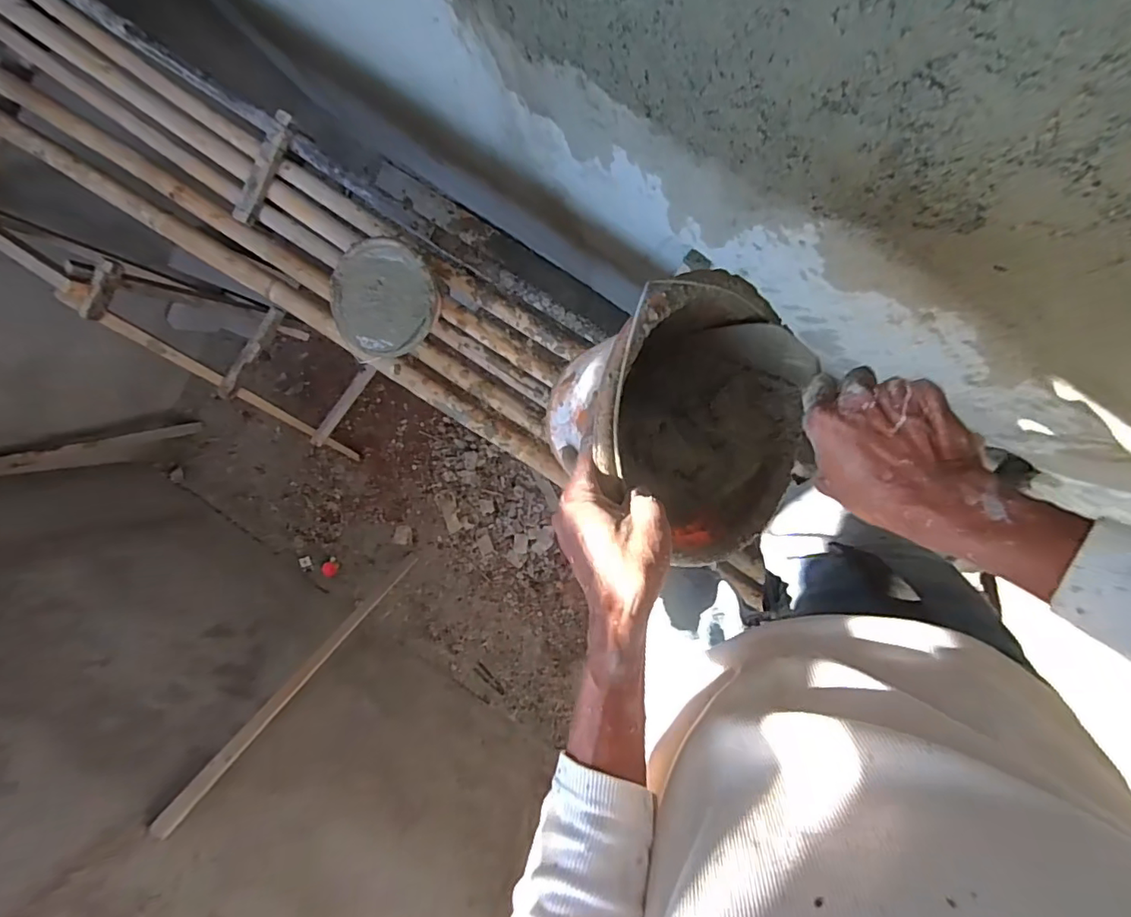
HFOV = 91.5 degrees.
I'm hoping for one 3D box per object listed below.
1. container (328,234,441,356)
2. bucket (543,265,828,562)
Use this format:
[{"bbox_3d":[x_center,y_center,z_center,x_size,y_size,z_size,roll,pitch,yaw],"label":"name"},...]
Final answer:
[{"bbox_3d":[-0.416,-0.378,1.347,0.251,0.179,0.256,1,95,7],"label":"container"},{"bbox_3d":[0.122,-0.043,0.497,0.230,0.182,0.205,40,98,2],"label":"bucket"}]

